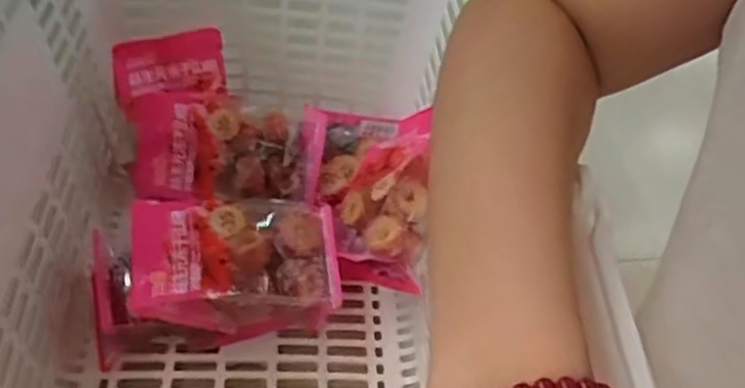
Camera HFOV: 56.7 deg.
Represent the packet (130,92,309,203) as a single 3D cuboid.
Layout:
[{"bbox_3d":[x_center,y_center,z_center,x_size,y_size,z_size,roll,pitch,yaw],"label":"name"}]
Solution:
[{"bbox_3d":[-0.119,-0.035,0.540,0.133,0.079,0.026,2,9,-5],"label":"packet"}]

